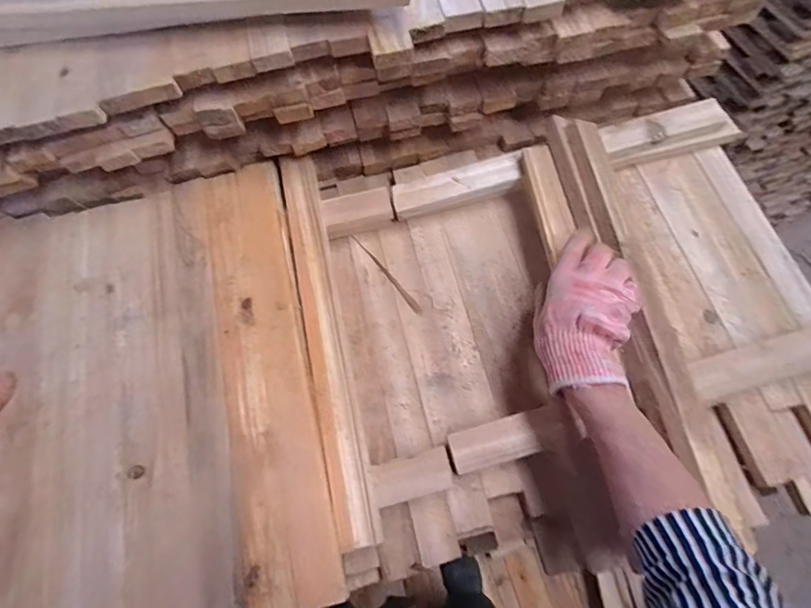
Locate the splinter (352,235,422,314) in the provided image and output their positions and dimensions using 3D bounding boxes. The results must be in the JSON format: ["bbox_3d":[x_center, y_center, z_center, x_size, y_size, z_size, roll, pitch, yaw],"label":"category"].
[{"bbox_3d":[-0.026,-0.042,0.588,0.009,0.005,0.146,-36,68,-11],"label":"splinter"}]

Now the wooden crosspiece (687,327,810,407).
[{"bbox_3d":[0.414,0.059,0.486,0.220,0.029,0.048,-16,67,-3],"label":"wooden crosspiece"}]

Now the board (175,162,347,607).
[{"bbox_3d":[-0.163,0.052,0.484,0.103,0.020,0.502,-16,66,-3],"label":"board"}]

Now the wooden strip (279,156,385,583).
[{"bbox_3d":[-0.092,0.024,0.500,0.041,0.016,0.479,-14,66,-2],"label":"wooden strip"}]

